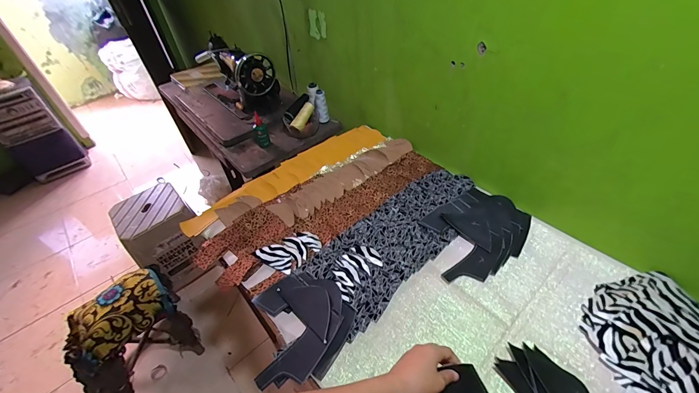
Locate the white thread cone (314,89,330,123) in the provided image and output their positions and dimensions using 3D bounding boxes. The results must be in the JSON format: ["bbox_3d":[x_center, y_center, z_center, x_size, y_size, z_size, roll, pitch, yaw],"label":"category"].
[{"bbox_3d":[-0.096,-0.311,1.085,0.042,0.110,0.034,-13,23,-6],"label":"white thread cone"}]

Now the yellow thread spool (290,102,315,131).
[{"bbox_3d":[-0.155,-0.268,1.050,0.034,0.035,0.107,19,68,25],"label":"yellow thread spool"}]

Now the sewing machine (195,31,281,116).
[{"bbox_3d":[-0.415,-0.466,1.179,0.150,0.192,0.366,-33,51,-25],"label":"sewing machine"}]

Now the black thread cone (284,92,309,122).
[{"bbox_3d":[-0.180,-0.305,1.062,0.041,0.033,0.125,18,62,24],"label":"black thread cone"}]

